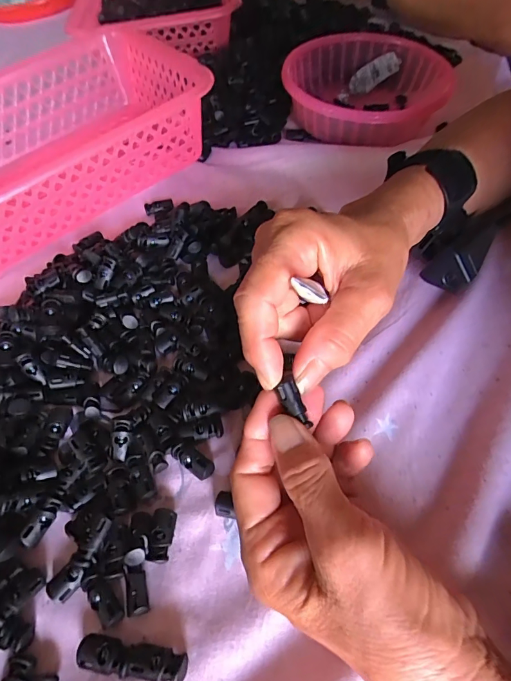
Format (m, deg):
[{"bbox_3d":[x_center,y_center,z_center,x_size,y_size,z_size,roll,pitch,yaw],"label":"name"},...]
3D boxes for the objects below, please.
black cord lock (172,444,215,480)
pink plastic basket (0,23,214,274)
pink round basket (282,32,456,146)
[{"bbox_3d":[-0.039,0.075,0.248,0.028,0.011,0.011,29,64,21],"label":"black cord lock"},{"bbox_3d":[-0.213,-0.190,0.398,0.299,0.088,0.212,-35,61,-17],"label":"pink plastic basket"},{"bbox_3d":[0.113,-0.266,0.432,0.158,0.052,0.159,-2,57,3],"label":"pink round basket"}]

